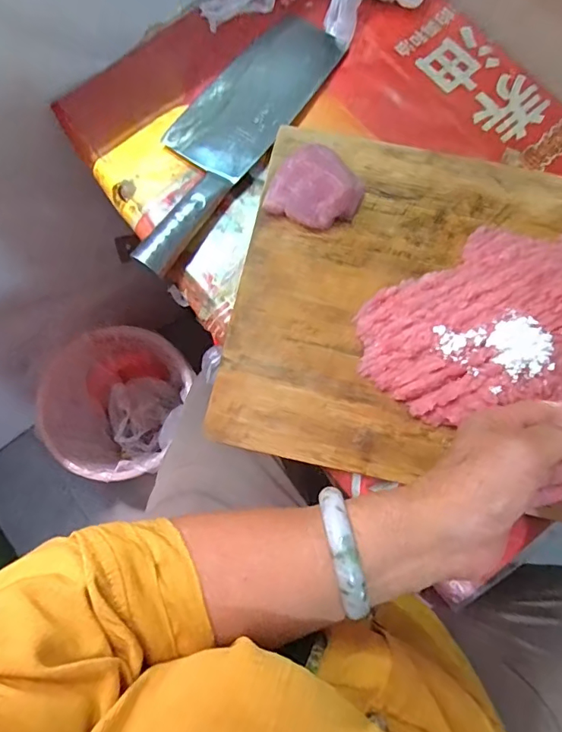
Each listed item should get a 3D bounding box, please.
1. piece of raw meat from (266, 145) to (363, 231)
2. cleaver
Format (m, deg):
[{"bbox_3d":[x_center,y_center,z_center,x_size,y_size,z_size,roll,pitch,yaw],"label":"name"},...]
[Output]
[{"bbox_3d":[0.031,-0.155,0.416,0.077,0.025,0.061,19,78,5],"label":"piece of raw meat"},{"bbox_3d":[-0.052,-0.225,0.456,0.092,0.022,0.305,33,80,7],"label":"cleaver"}]

